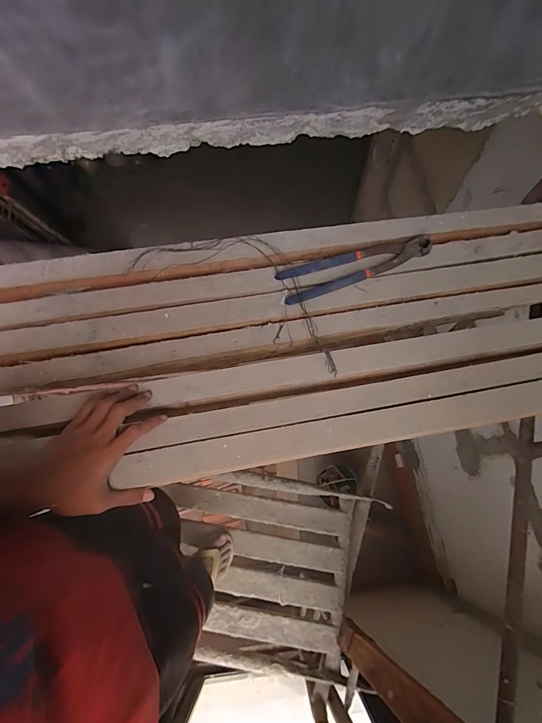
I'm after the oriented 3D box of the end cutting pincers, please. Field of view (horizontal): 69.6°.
[{"bbox_3d":[0.121,-0.136,0.559,0.222,0.019,0.048,-18,70,-6],"label":"end cutting pincers"}]

